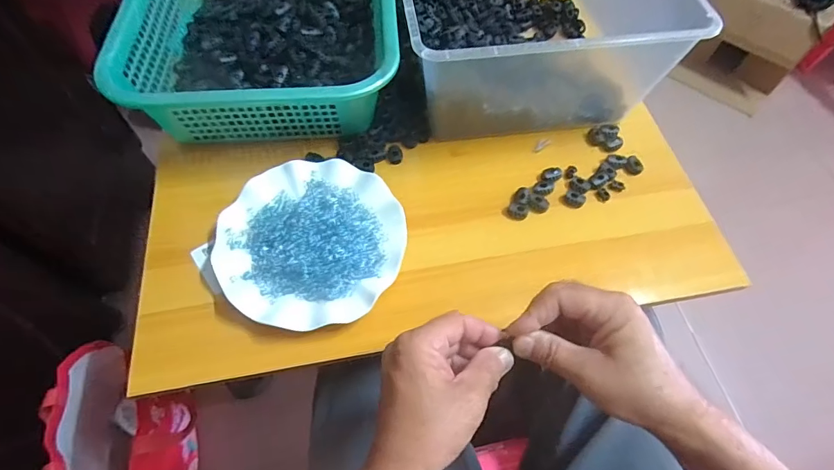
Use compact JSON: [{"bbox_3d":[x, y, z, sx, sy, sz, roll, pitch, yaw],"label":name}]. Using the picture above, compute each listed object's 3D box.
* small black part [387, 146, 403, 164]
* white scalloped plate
[{"bbox_3d":[-0.026,-0.094,0.508,0.018,0.007,0.023,-3,60,-3],"label":"small black part"},{"bbox_3d":[-0.106,0.002,0.430,0.178,0.021,0.178,1,60,-1],"label":"white scalloped plate"}]

